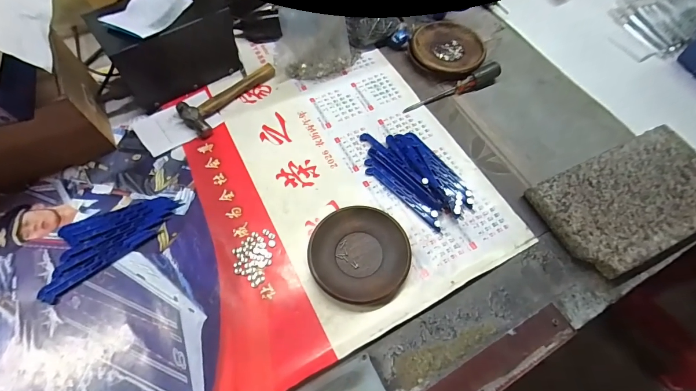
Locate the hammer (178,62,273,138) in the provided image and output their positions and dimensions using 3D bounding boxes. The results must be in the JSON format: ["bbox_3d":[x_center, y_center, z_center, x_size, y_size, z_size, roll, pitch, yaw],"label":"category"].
[{"bbox_3d":[-0.172,-0.150,0.491,0.058,0.019,0.153,33,66,17],"label":"hammer"}]

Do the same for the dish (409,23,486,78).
[{"bbox_3d":[0.161,-0.235,0.544,0.113,0.031,0.104,0,61,0],"label":"dish"}]

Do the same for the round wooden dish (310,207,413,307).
[{"bbox_3d":[0.013,0.068,0.392,0.113,0.014,0.111,0,61,0],"label":"round wooden dish"}]

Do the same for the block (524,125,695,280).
[{"bbox_3d":[0.369,0.000,0.427,0.256,0.023,0.134,-23,63,-12],"label":"block"}]

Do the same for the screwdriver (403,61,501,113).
[{"bbox_3d":[0.165,-0.163,0.515,0.171,0.021,0.023,-28,64,-14],"label":"screwdriver"}]

